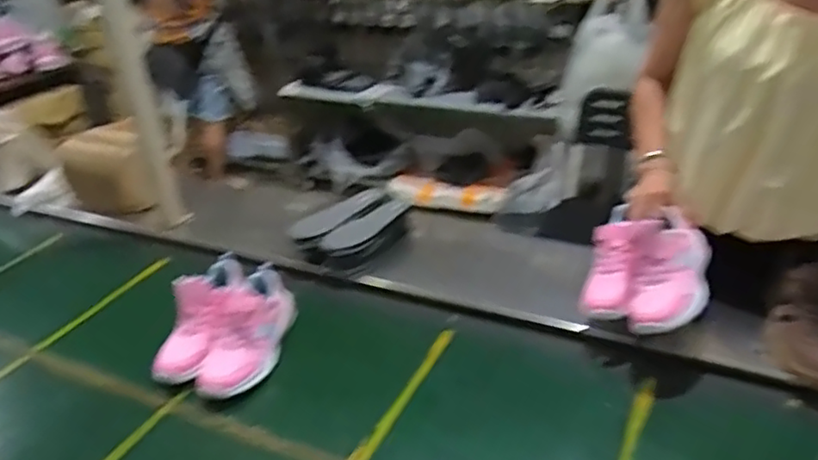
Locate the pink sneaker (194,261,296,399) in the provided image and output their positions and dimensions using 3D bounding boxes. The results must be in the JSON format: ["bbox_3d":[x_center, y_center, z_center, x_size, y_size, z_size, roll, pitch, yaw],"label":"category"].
[{"bbox_3d":[-0.275,0.171,1.103,0.102,0.118,0.241,4,32,14],"label":"pink sneaker"}]

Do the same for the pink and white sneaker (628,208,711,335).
[{"bbox_3d":[0.428,0.056,1.020,0.104,0.079,0.236,16,56,30],"label":"pink and white sneaker"}]

